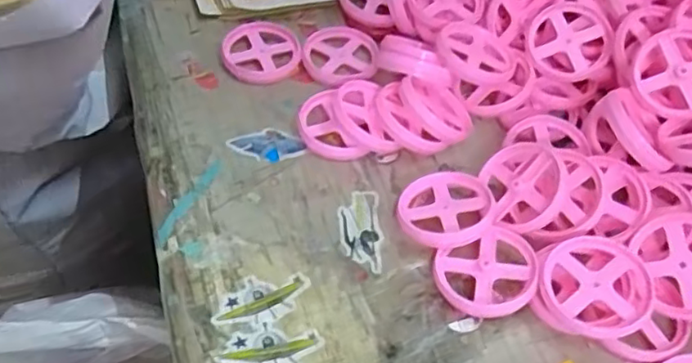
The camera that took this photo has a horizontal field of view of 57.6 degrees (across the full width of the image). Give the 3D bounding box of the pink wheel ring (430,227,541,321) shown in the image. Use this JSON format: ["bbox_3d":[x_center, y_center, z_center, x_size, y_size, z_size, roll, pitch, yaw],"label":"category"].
[{"bbox_3d":[0.091,0.058,0.394,0.065,0.015,0.054,-17,55,-17],"label":"pink wheel ring"}]

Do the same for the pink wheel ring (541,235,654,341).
[{"bbox_3d":[0.153,0.061,0.381,0.060,0.012,0.067,33,56,21],"label":"pink wheel ring"}]

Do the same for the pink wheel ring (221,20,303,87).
[{"bbox_3d":[-0.073,-0.111,0.530,0.064,0.013,0.069,-15,54,-16],"label":"pink wheel ring"}]

